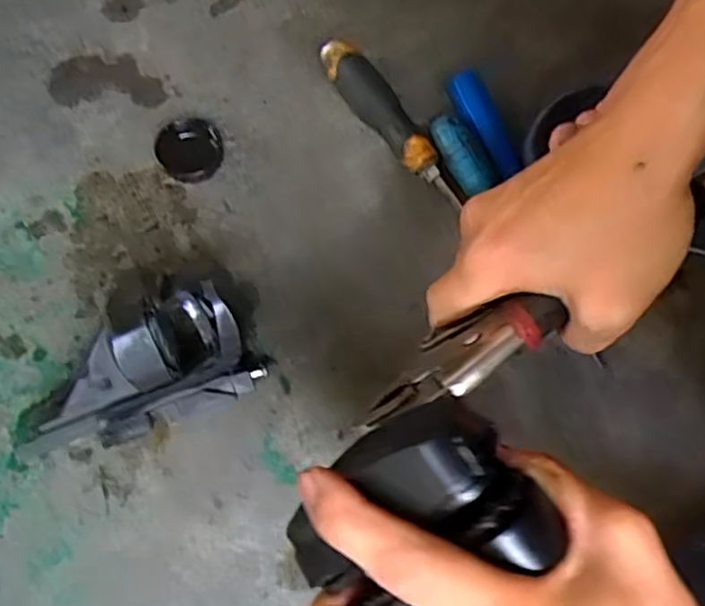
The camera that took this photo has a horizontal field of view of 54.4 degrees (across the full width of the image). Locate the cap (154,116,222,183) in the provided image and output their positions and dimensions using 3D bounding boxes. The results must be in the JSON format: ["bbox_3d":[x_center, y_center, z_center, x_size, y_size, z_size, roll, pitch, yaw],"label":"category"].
[{"bbox_3d":[-0.115,-0.109,0.483,0.044,0.018,0.051,-16,74,-6],"label":"cap"}]

